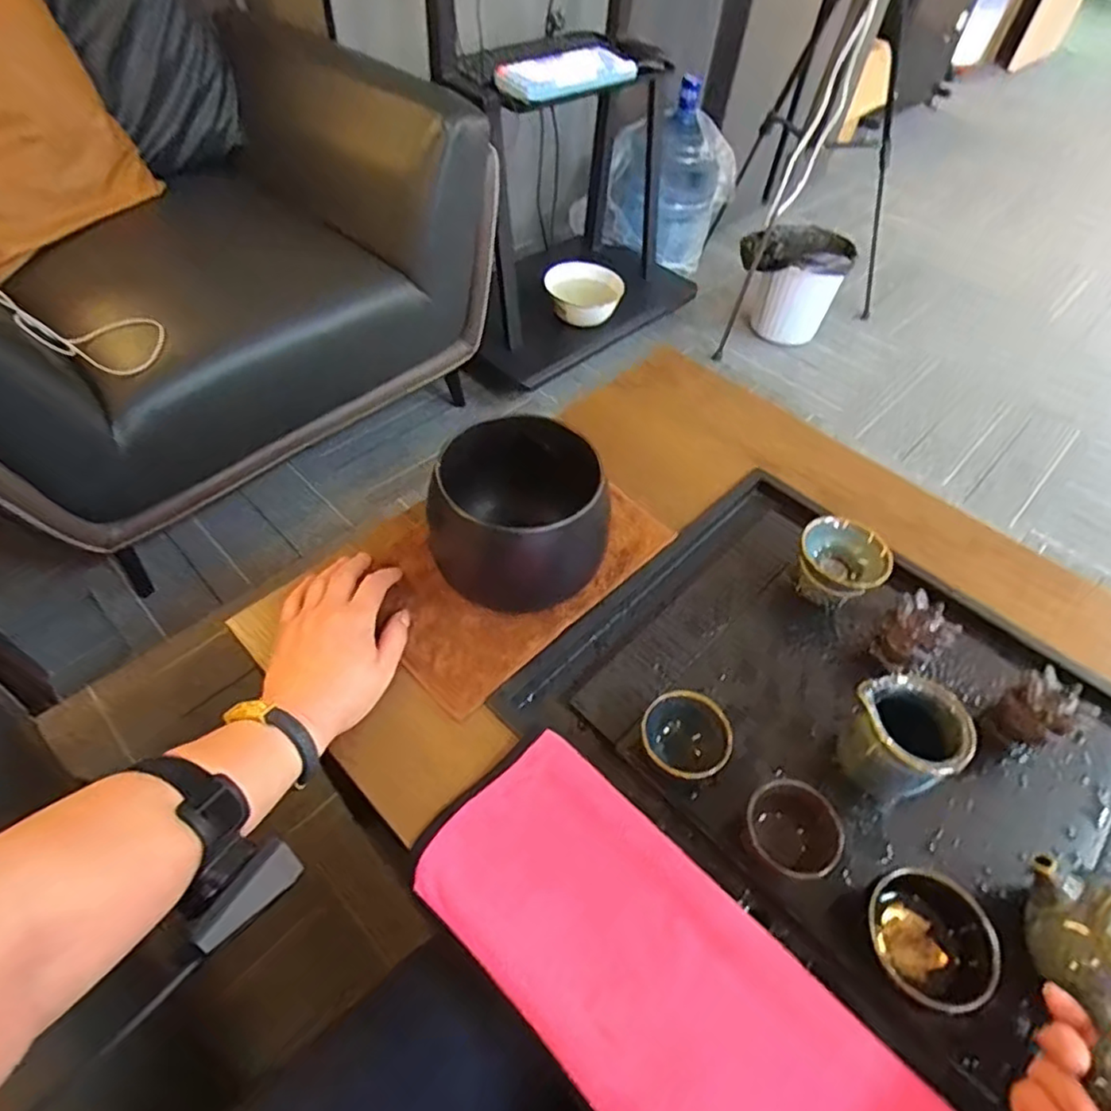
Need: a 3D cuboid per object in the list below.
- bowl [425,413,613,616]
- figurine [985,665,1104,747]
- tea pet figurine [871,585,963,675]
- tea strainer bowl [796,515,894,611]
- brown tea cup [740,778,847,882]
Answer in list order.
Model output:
[{"bbox_3d":[-0.029,-0.036,0.534,0.142,0.112,0.127,3,52,-2],"label":"bowl"},{"bbox_3d":[0.362,0.122,0.481,0.041,0.068,0.048,-12,54,-13],"label":"figurine"},{"bbox_3d":[0.287,0.069,0.516,0.049,0.071,0.040,39,59,23],"label":"tea pet figurine"},{"bbox_3d":[0.247,0.012,0.560,0.075,0.064,0.059,31,56,18],"label":"tea strainer bowl"},{"bbox_3d":[0.158,0.185,0.426,0.056,0.051,0.059,2,52,-3],"label":"brown tea cup"}]

